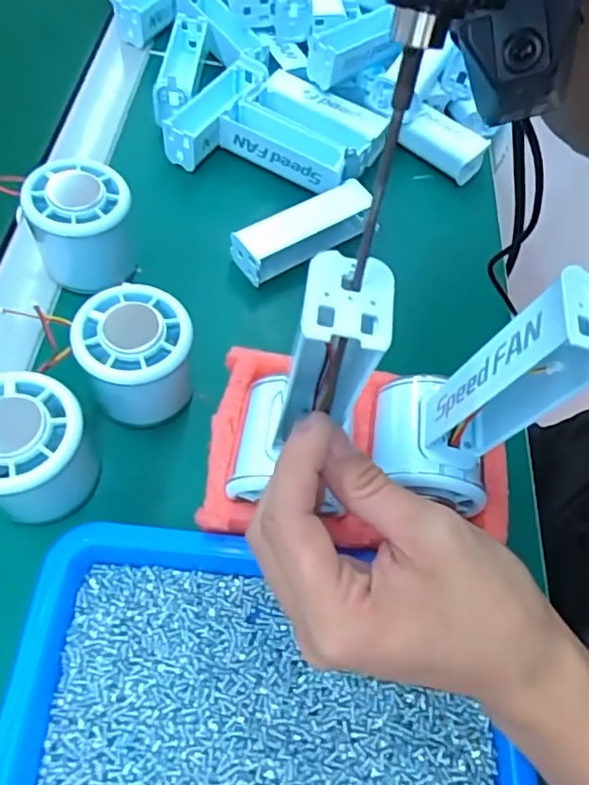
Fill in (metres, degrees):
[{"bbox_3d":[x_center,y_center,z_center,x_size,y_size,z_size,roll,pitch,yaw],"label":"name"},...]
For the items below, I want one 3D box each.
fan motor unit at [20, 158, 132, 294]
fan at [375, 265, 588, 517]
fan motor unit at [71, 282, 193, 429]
[{"bbox_3d":[-0.124,-0.096,0.332,0.057,0.060,0.054,-11,61,-11],"label":"fan motor unit"},{"bbox_3d":[0.071,0.002,0.217,0.059,0.108,0.051,18,63,6],"label":"fan"},{"bbox_3d":[-0.080,-0.017,0.289,0.056,0.050,0.057,-3,60,-6],"label":"fan motor unit"}]

